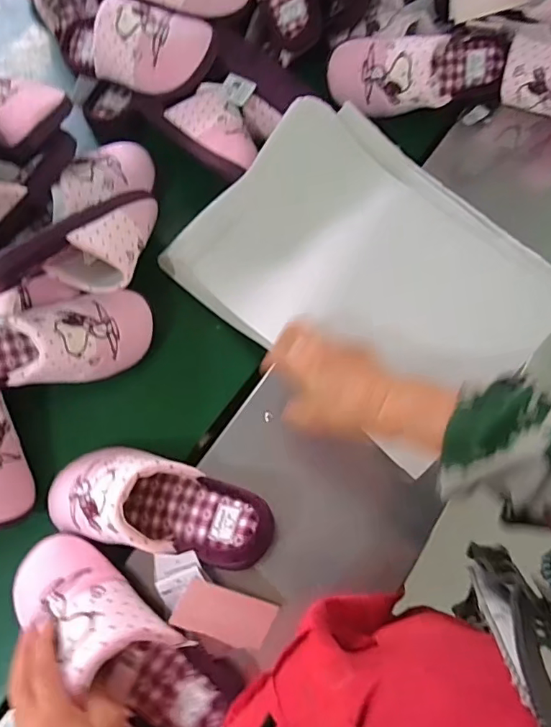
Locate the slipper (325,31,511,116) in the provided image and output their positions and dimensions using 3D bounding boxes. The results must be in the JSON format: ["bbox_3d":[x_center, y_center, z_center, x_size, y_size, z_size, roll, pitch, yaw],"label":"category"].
[{"bbox_3d":[0.186,-0.385,0.651,0.226,0.069,0.086,-3,71,-2],"label":"slipper"}]

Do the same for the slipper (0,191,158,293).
[{"bbox_3d":[-0.201,-0.114,0.535,0.075,0.088,0.215,46,55,13],"label":"slipper"}]

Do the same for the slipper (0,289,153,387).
[{"bbox_3d":[-0.252,-0.017,0.529,0.236,0.081,0.086,-21,73,-8],"label":"slipper"}]

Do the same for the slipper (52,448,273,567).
[{"bbox_3d":[-0.131,0.135,0.478,0.251,0.069,0.089,5,59,21],"label":"slipper"}]

